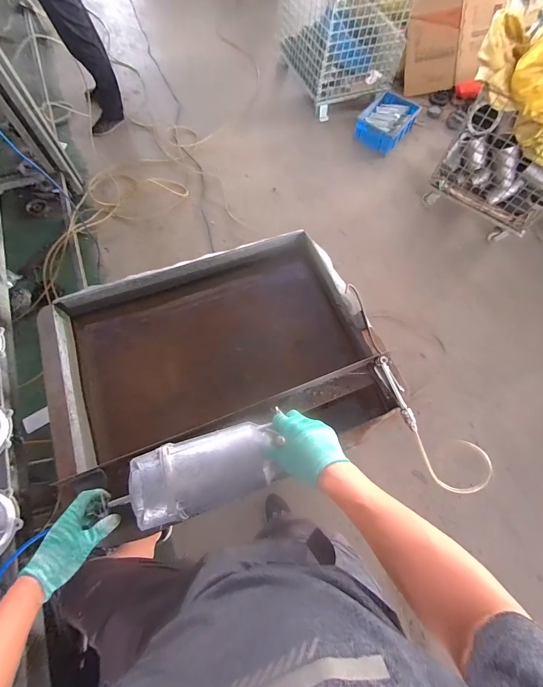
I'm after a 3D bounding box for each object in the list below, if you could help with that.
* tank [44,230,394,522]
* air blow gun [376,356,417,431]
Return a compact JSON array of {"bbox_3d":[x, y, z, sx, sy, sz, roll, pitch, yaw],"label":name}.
[{"bbox_3d":[-0.140,0.044,0.814,0.753,0.224,0.556,-18,70,-9],"label":"tank"},{"bbox_3d":[0.281,0.104,0.668,0.030,0.049,0.168,-20,71,-10],"label":"air blow gun"}]

